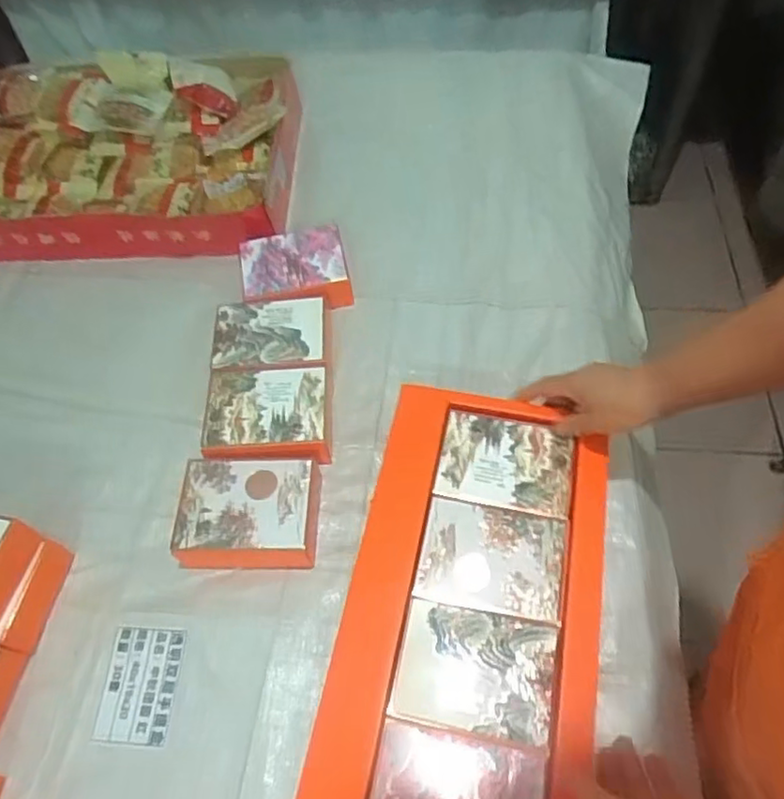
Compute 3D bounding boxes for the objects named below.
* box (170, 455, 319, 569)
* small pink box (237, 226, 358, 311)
[{"bbox_3d":[-0.139,0.112,0.629,0.134,0.053,0.097,-2,58,1],"label":"box"},{"bbox_3d":[-0.120,-0.158,0.783,0.126,0.048,0.101,-11,58,-5],"label":"small pink box"}]

